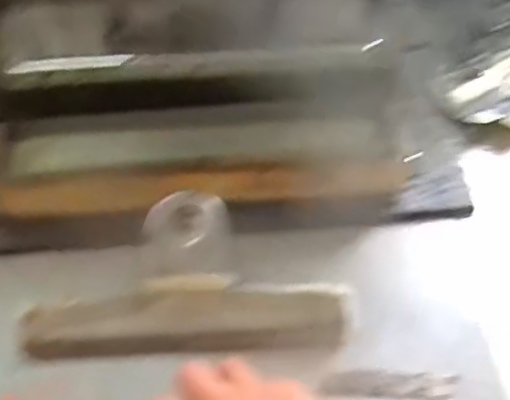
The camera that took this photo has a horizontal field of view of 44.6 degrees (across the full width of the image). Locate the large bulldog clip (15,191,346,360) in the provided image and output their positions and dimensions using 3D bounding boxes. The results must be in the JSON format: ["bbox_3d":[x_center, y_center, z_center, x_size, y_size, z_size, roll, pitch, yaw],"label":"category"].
[{"bbox_3d":[-0.048,0.054,0.446,0.223,0.070,0.093,-2,53,0],"label":"large bulldog clip"}]

